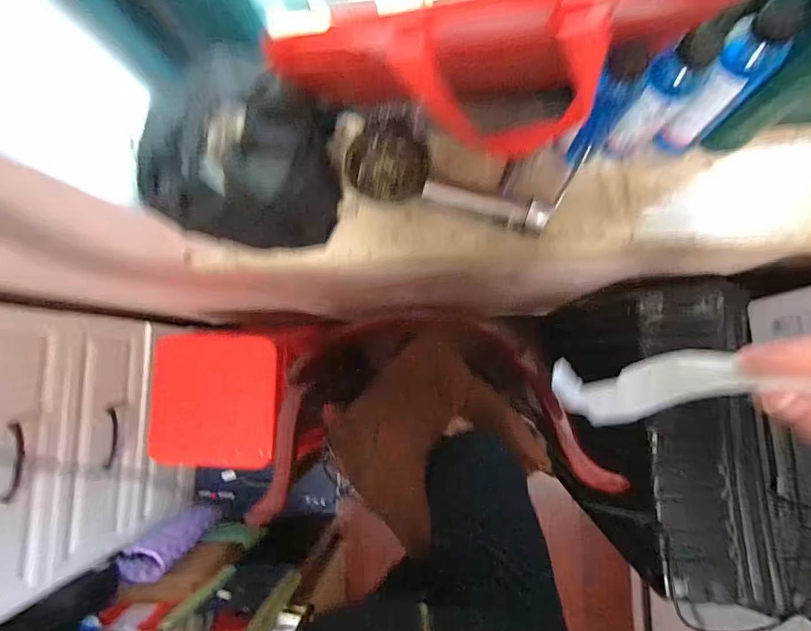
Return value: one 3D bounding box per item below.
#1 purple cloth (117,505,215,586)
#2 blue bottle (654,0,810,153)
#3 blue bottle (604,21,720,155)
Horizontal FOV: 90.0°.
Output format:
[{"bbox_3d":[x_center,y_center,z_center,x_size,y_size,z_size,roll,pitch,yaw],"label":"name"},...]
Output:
[{"bbox_3d":[-0.613,0.595,1.067,0.076,0.275,0.104,-32,82,2],"label":"purple cloth"},{"bbox_3d":[0.282,-0.201,0.374,0.050,0.153,0.050,43,90,8],"label":"blue bottle"},{"bbox_3d":[0.229,-0.192,0.383,0.041,0.143,0.052,43,90,8],"label":"blue bottle"}]

